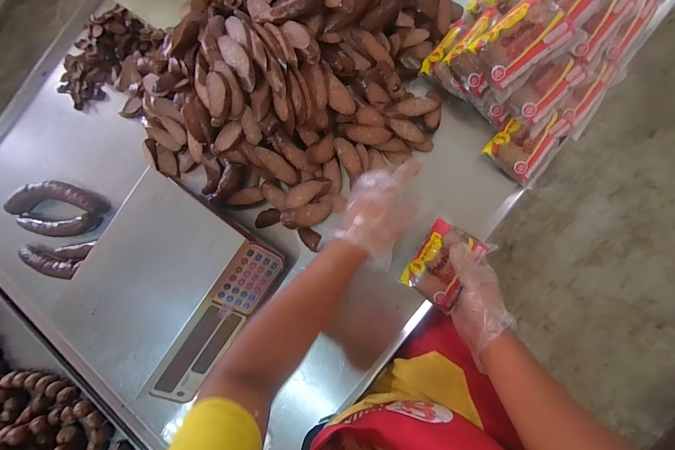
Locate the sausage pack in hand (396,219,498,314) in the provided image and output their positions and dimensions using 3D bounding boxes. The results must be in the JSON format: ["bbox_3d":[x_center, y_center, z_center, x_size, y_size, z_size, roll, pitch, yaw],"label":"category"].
[{"bbox_3d":[0.181,0.068,0.535,0.099,0.030,0.132,33,91,10],"label":"sausage pack in hand"}]

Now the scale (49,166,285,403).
[{"bbox_3d":[-0.340,0.133,0.628,0.323,0.095,0.388,34,91,10],"label":"scale"}]

